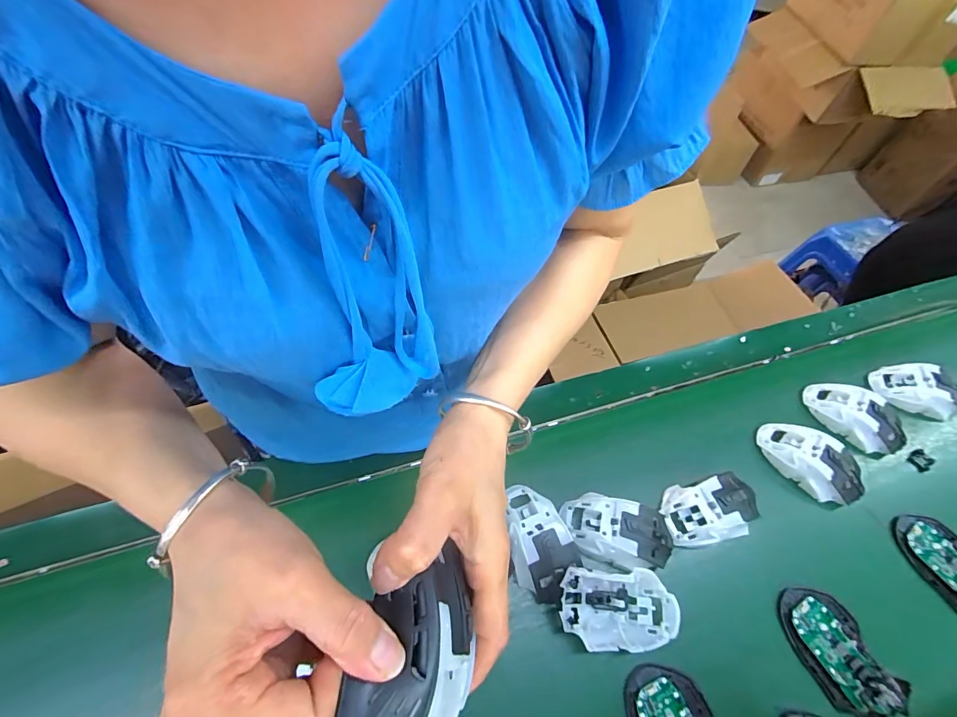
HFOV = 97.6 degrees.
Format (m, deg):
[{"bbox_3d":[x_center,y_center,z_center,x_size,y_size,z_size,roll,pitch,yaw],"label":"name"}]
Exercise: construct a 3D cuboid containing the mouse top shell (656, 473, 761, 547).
[{"bbox_3d":[0.259,0.164,0.459,0.111,0.032,0.063,-8,57,-9],"label":"mouse top shell"}]

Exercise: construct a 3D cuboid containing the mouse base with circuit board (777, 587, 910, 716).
[{"bbox_3d":[0.345,0.280,0.400,0.067,0.017,0.110,-12,58,-11],"label":"mouse base with circuit board"}]

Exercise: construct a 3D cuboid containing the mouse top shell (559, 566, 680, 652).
[{"bbox_3d":[0.133,0.241,0.402,0.110,0.030,0.064,2,56,-2],"label":"mouse top shell"}]

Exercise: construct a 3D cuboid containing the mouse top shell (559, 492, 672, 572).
[{"bbox_3d":[0.145,0.182,0.438,0.112,0.028,0.067,12,57,5],"label":"mouse top shell"}]

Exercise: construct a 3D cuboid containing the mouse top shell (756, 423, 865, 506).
[{"bbox_3d":[0.395,0.121,0.495,0.112,0.036,0.062,30,60,16],"label":"mouse top shell"}]

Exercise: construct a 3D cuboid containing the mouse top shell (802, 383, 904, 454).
[{"bbox_3d":[0.480,0.075,0.533,0.111,0.042,0.063,30,60,16],"label":"mouse top shell"}]

